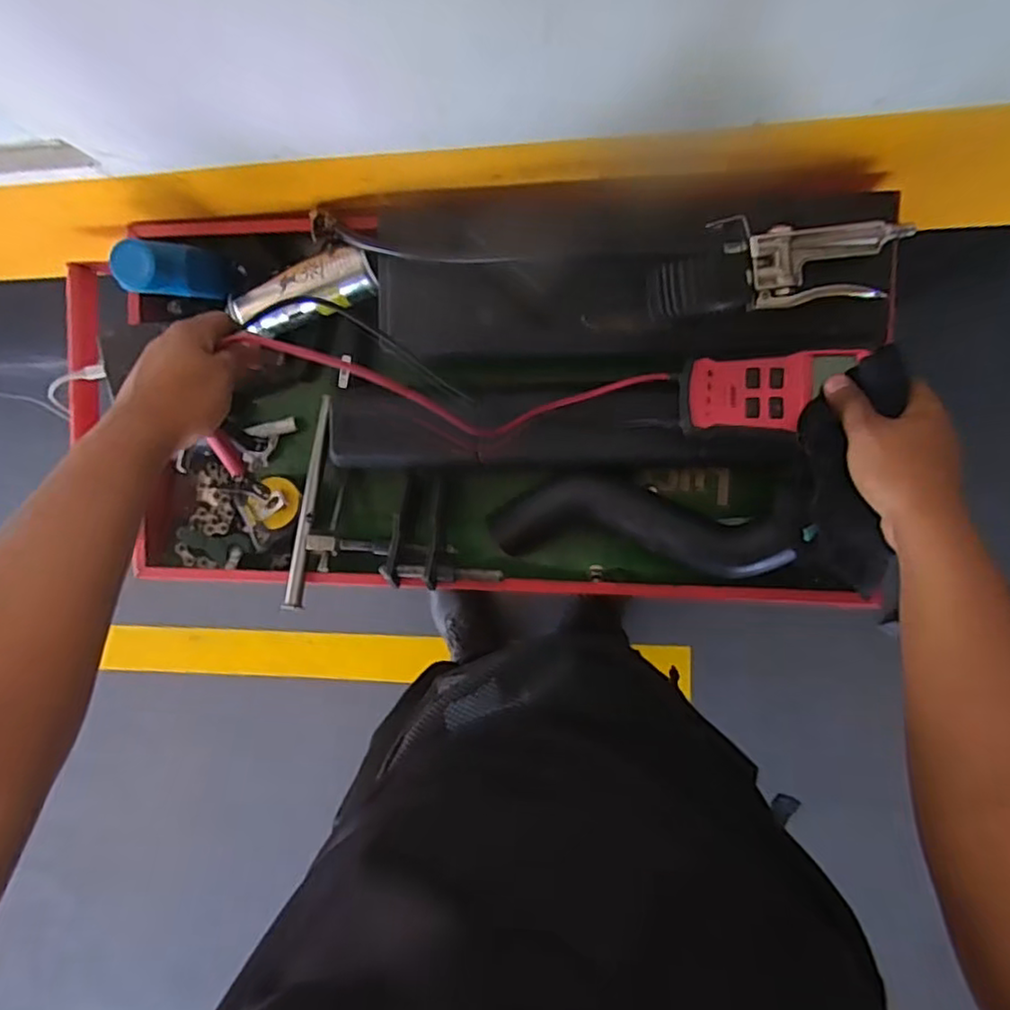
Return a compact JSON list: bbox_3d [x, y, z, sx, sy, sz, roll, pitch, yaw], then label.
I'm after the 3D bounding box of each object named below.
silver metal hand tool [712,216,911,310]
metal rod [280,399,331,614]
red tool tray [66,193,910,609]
[{"bbox_3d":[0.239,-0.186,0.507,0.146,0.030,0.066,1,94,8],"label":"silver metal hand tool"},{"bbox_3d":[-0.190,-0.003,0.635,0.017,0.014,0.208,4,76,8],"label":"metal rod"},{"bbox_3d":[-0.063,-0.092,0.598,0.724,0.165,0.328,1,94,8],"label":"red tool tray"}]

